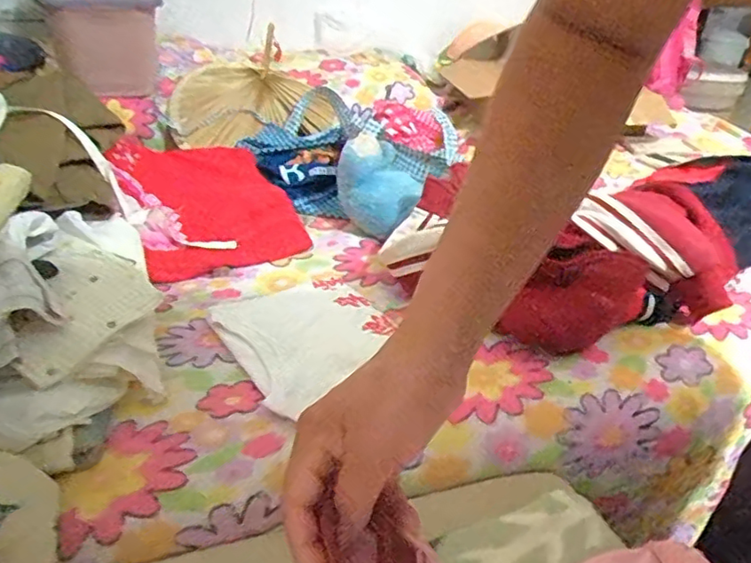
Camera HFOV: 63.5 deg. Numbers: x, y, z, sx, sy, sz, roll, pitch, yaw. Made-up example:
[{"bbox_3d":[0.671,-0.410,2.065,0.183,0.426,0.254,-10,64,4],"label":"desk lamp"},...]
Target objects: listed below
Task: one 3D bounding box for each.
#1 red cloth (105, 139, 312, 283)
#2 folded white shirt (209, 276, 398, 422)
[{"bbox_3d":[-0.257,-0.131,0.911,0.236,0.072,0.321,-13,36,-23],"label":"red cloth"},{"bbox_3d":[-0.074,0.057,0.694,0.177,0.015,0.200,-17,38,-28],"label":"folded white shirt"}]

